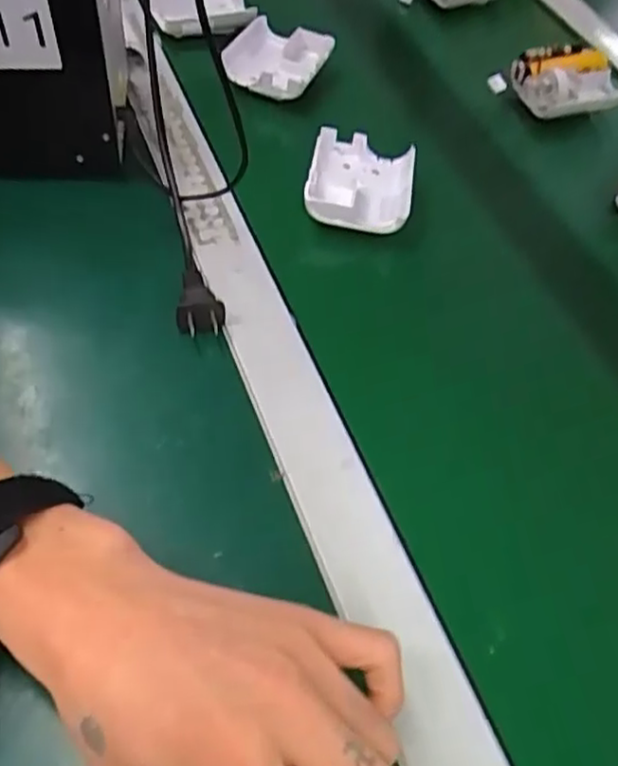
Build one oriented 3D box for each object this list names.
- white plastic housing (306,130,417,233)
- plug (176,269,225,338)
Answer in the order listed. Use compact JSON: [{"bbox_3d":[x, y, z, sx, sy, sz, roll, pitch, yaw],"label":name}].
[{"bbox_3d":[0.036,-0.136,0.486,0.073,0.036,0.078,9,50,1],"label":"white plastic housing"},{"bbox_3d":[-0.065,-0.048,0.406,0.027,0.025,0.046,-5,51,-10],"label":"plug"}]

